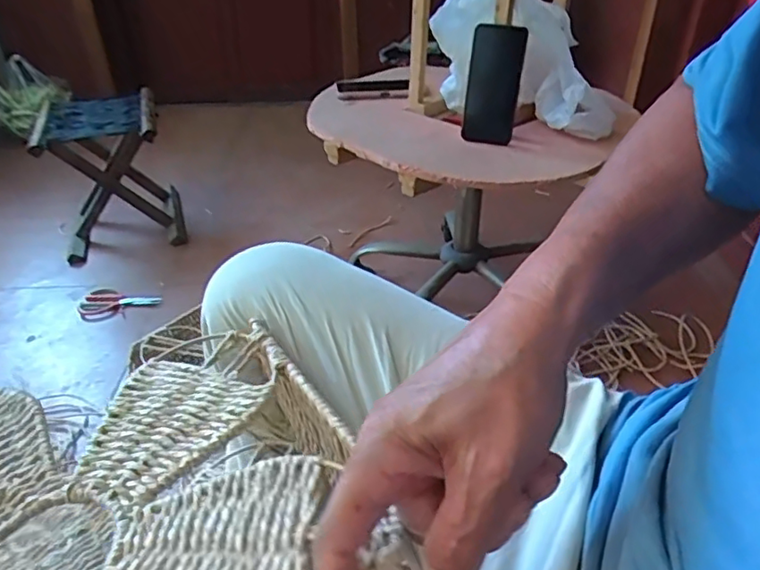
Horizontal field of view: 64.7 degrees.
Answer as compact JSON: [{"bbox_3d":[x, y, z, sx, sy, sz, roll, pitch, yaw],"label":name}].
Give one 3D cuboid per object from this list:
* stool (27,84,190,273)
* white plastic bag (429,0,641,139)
[{"bbox_3d":[-0.607,-0.256,1.361,0.253,0.374,0.248,-12,36,-16],"label":"stool"},{"bbox_3d":[0.213,-0.360,0.936,0.315,0.206,0.125,16,38,24],"label":"white plastic bag"}]

